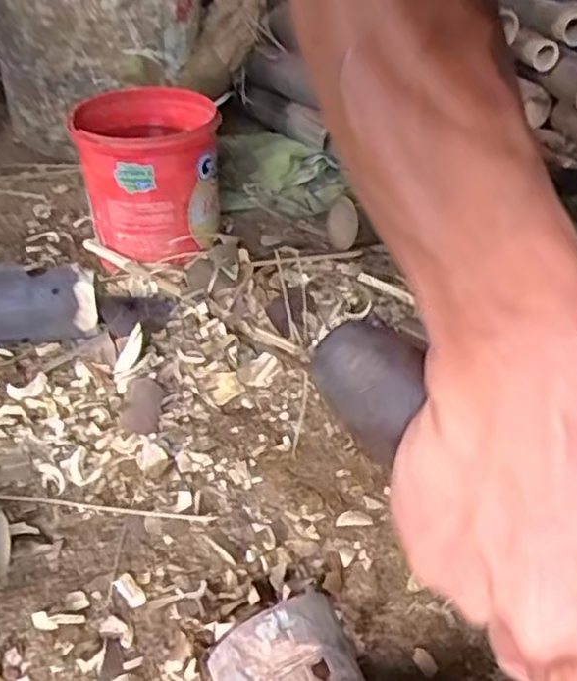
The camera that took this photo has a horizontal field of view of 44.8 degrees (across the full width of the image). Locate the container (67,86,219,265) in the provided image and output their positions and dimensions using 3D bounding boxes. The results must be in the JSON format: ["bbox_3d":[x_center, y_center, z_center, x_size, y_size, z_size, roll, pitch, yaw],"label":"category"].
[{"bbox_3d":[-0.141,-0.168,0.715,0.137,0.134,0.140,-4,37,-11],"label":"container"}]

